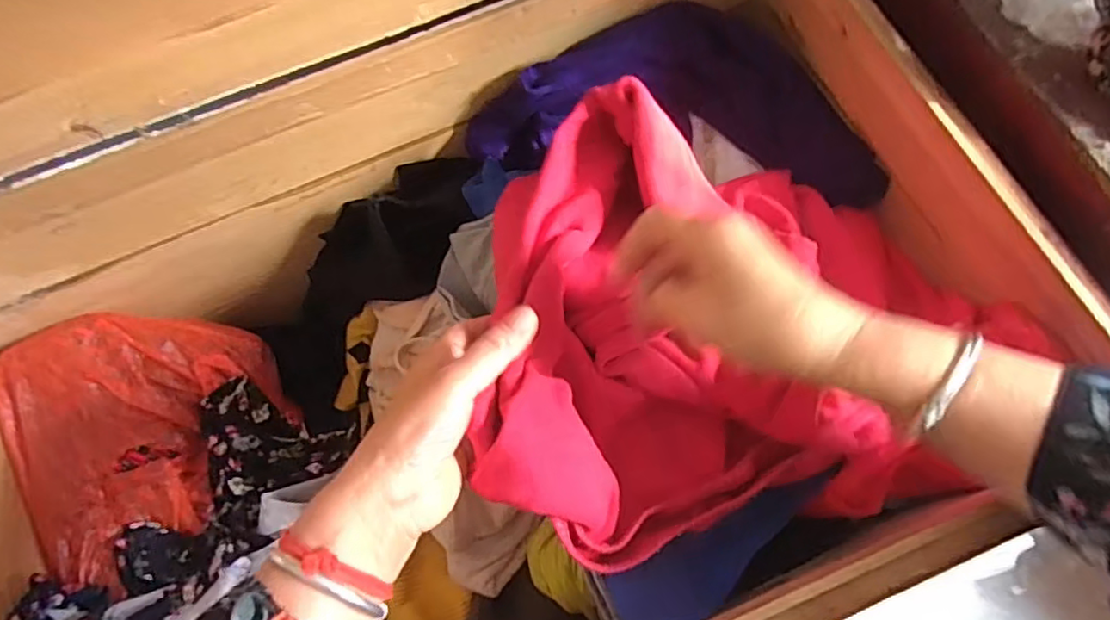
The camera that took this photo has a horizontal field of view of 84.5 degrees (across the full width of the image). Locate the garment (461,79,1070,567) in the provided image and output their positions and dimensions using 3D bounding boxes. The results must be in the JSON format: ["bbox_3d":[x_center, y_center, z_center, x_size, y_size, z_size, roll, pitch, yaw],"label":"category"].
[{"bbox_3d":[0.115,-0.011,0.412,0.343,0.100,0.297,-11,67,-2],"label":"garment"}]

